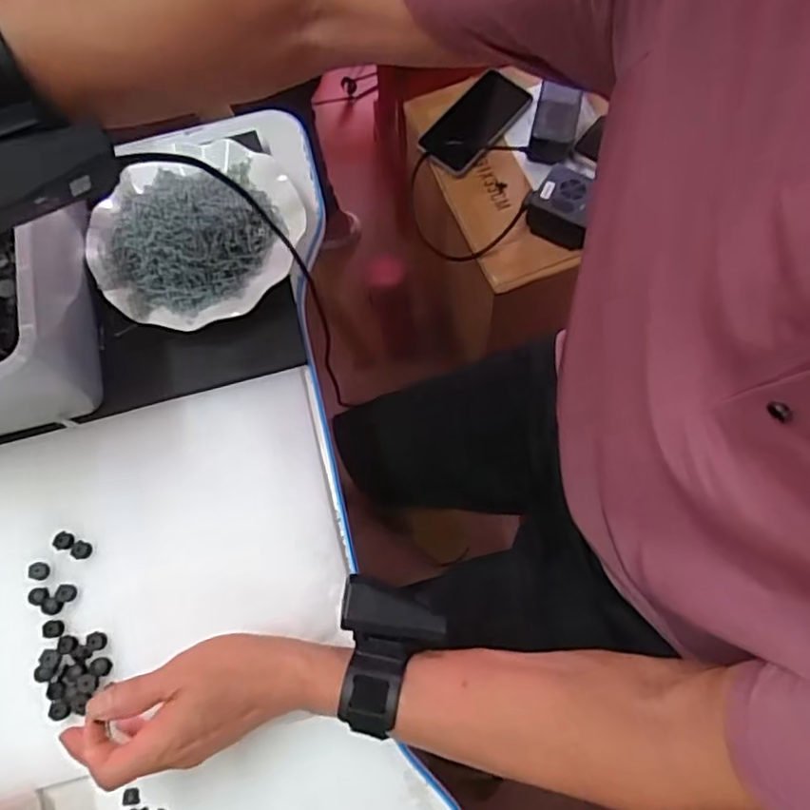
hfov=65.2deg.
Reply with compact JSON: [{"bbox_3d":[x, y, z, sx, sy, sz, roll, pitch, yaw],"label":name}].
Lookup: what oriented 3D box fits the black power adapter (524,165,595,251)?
[{"bbox_3d":[0.189,-0.246,0.777,0.077,0.049,0.071,26,74,10],"label":"black power adapter"}]

